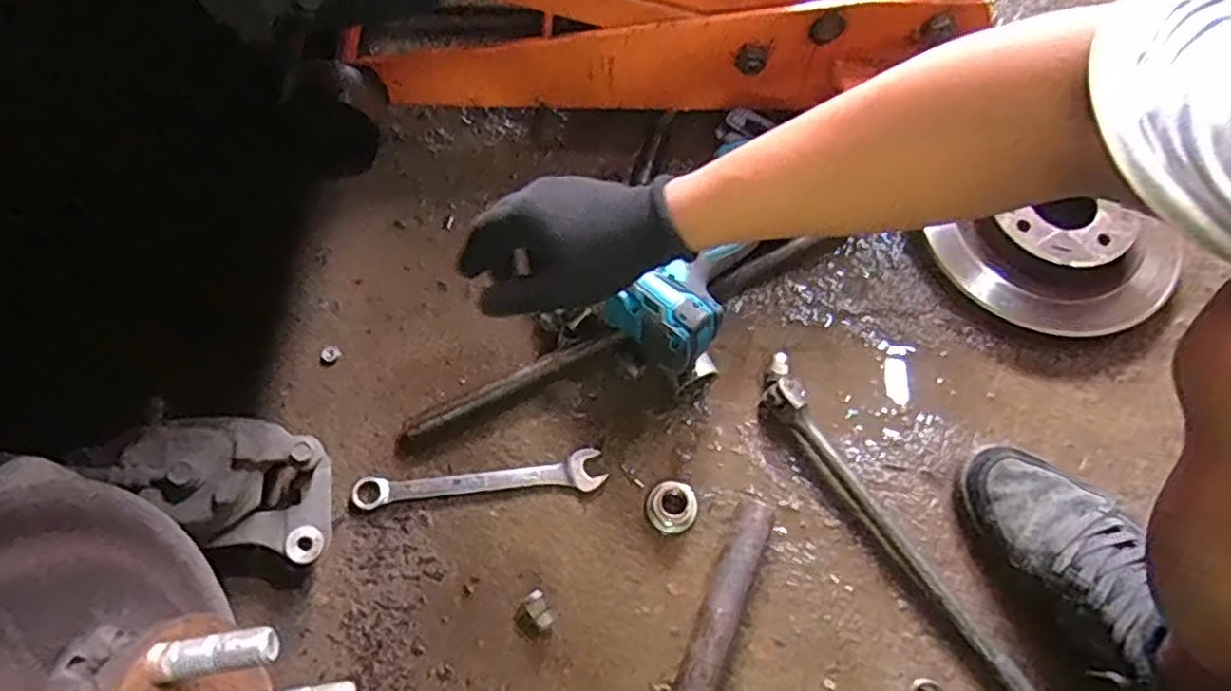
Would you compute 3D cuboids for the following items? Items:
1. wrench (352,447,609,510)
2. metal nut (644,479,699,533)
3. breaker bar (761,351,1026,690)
[{"bbox_3d":[-0.112,0.112,0.575,0.202,0.010,0.031,-6,68,-3],"label":"wrench"},{"bbox_3d":[0.047,0.132,0.570,0.042,0.017,0.043,0,68,0],"label":"metal nut"},{"bbox_3d":[0.227,0.165,0.547,0.040,0.027,0.370,-30,71,-12],"label":"breaker bar"}]

